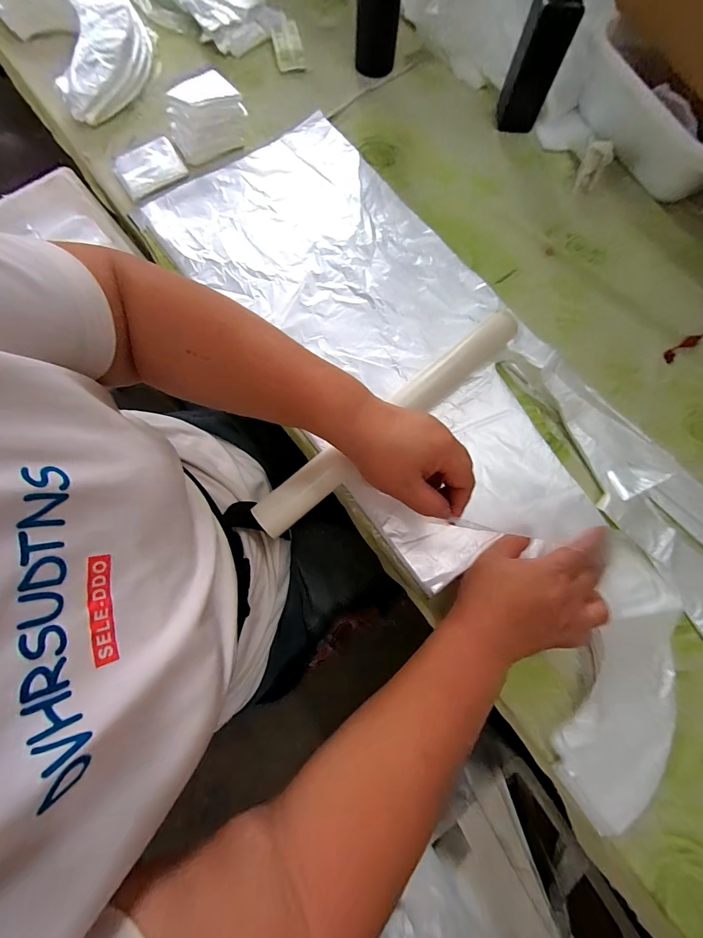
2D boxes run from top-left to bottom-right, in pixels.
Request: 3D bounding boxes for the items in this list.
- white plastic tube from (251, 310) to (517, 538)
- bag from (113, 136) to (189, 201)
[{"bbox_3d":[0.046,-0.056,0.386,0.361,0.035,0.036,-40,80,-11],"label":"white plastic tube"},{"bbox_3d":[-0.285,-0.423,0.497,0.088,0.028,0.082,-34,79,-10],"label":"bag"}]

